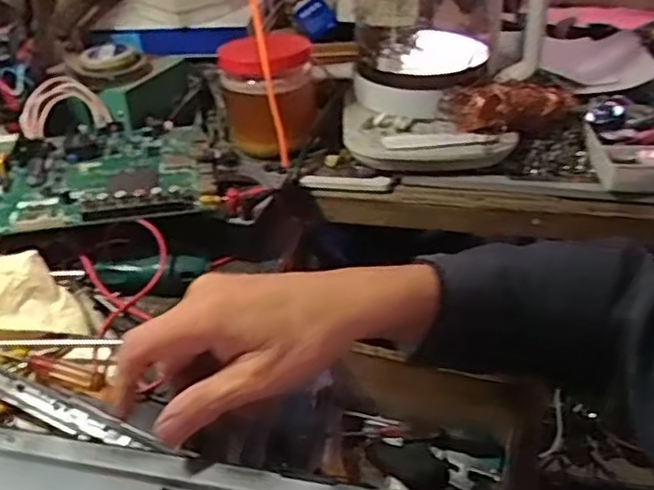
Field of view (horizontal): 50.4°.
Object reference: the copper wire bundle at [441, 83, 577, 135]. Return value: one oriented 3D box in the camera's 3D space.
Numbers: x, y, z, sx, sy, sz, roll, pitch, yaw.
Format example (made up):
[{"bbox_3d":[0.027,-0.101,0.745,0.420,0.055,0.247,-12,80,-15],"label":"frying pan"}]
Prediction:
[{"bbox_3d":[0.179,-0.134,0.680,0.132,0.044,0.036,-7,36,-7],"label":"copper wire bundle"}]

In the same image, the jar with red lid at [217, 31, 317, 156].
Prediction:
[{"bbox_3d":[-0.059,-0.154,0.711,0.094,0.114,0.097,-1,36,1],"label":"jar with red lid"}]

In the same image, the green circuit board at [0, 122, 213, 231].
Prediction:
[{"bbox_3d":[-0.202,-0.068,0.618,0.194,0.022,0.162,-10,36,-11],"label":"green circuit board"}]

